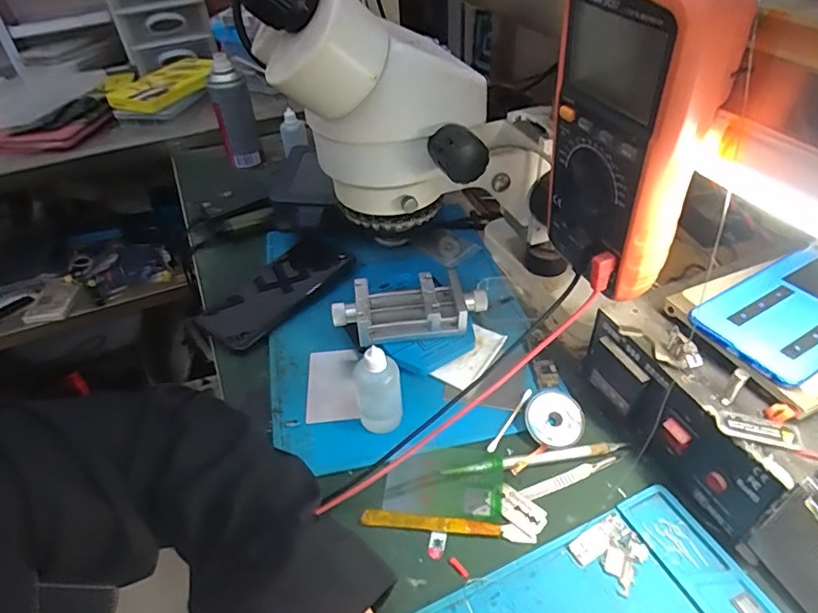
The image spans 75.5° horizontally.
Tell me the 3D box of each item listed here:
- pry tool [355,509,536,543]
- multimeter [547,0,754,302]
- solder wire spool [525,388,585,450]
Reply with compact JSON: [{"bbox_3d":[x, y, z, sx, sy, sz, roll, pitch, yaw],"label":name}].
[{"bbox_3d":[0.026,0.153,0.372,0.119,0.004,0.011,2,42,9],"label":"pry tool"},{"bbox_3d":[0.122,-0.092,0.296,0.050,0.170,0.088,-14,42,-11],"label":"multimeter"},{"bbox_3d":[0.116,0.089,0.422,0.045,0.009,0.047,-5,62,10],"label":"solder wire spool"}]

